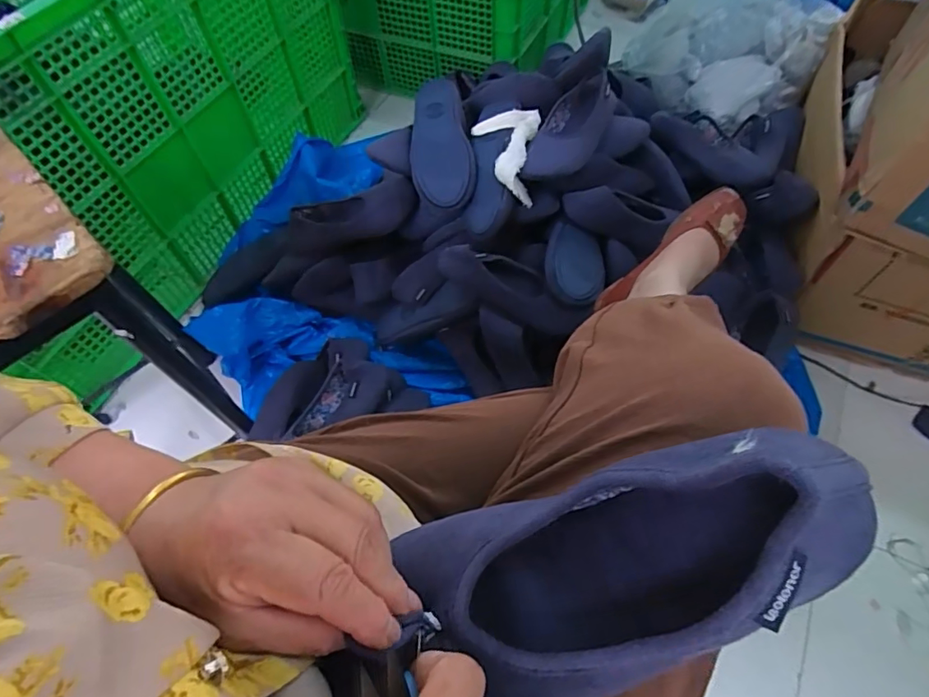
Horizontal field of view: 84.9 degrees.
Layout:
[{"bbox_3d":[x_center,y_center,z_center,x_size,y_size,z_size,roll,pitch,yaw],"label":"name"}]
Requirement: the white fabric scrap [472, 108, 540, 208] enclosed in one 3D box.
[{"bbox_3d":[0.063,-0.309,0.815,0.106,0.069,0.160,3,60,4],"label":"white fabric scrap"}]

